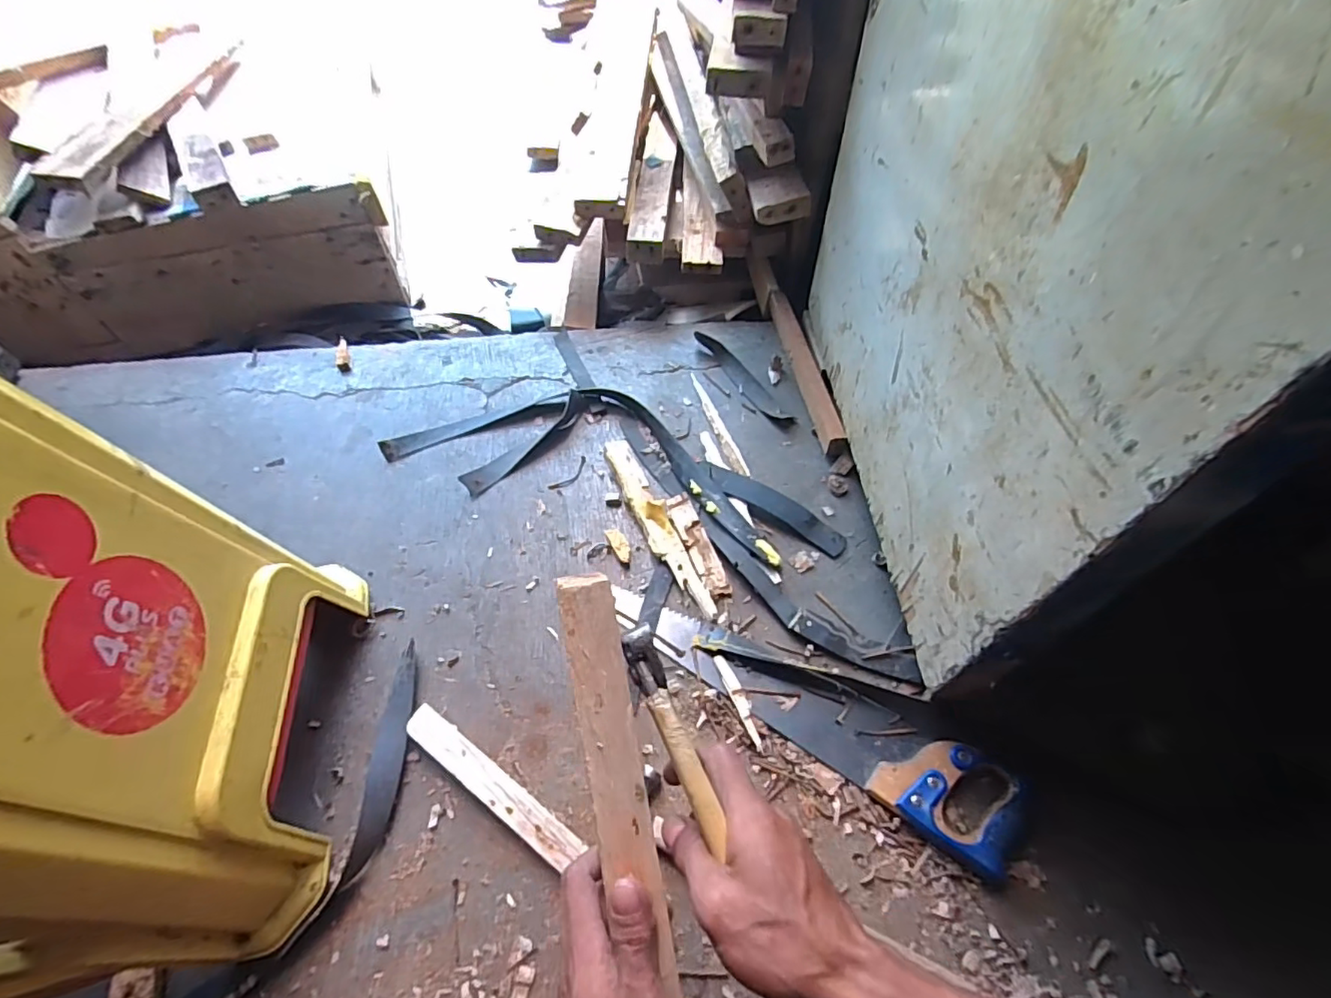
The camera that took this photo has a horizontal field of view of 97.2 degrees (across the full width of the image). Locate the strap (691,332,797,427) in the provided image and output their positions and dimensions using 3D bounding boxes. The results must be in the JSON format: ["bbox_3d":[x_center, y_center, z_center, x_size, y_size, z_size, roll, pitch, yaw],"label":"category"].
[{"bbox_3d":[0.114,-0.183,0.885,0.030,0.019,0.212,-31,64,-18],"label":"strap"}]

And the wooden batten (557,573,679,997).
[{"bbox_3d":[-0.012,0.239,0.324,0.031,0.011,0.393,-10,84,-7],"label":"wooden batten"}]

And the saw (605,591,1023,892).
[{"bbox_3d":[0.148,0.209,0.634,0.461,0.028,0.098,32,63,17],"label":"saw"}]

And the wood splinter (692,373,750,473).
[{"bbox_3d":[0.074,-0.110,0.843,0.020,0.008,0.199,-16,60,-10],"label":"wood splinter"}]

